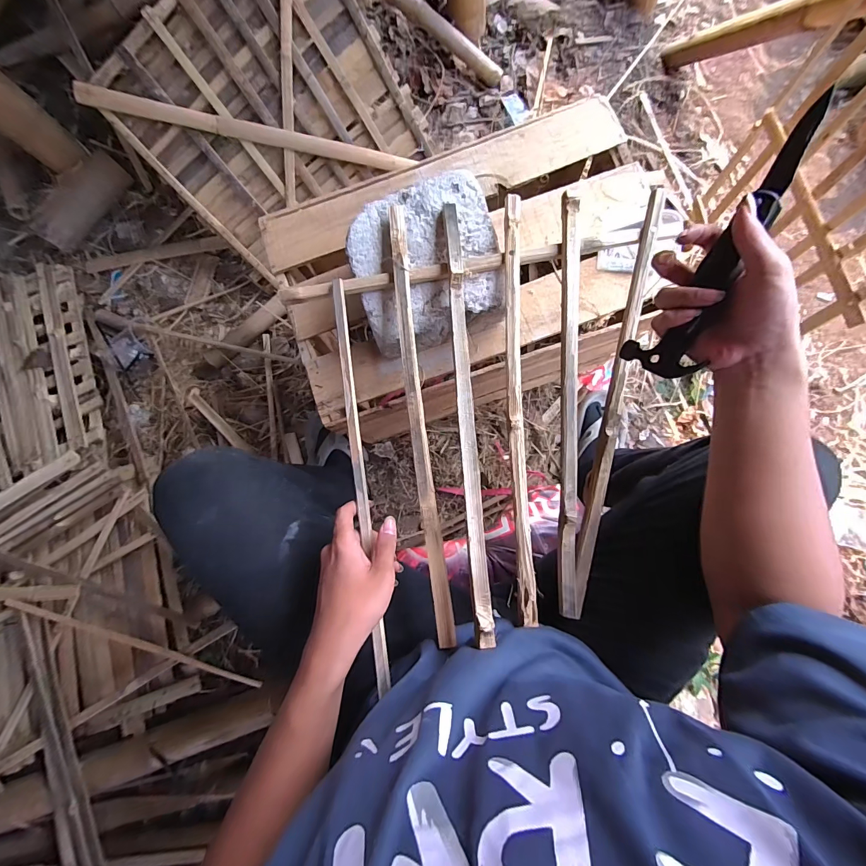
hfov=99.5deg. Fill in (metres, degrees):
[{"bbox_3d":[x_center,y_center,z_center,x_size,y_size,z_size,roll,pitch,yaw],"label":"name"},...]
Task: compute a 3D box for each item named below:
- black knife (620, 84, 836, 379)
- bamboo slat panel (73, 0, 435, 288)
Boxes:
[{"bbox_3d":[0.252,-0.149,0.324,0.057,0.036,0.206,25,117,7],"label":"black knife"},{"bbox_3d":[-0.338,-0.651,0.760,0.508,0.032,0.429,-33,123,12],"label":"bamboo slat panel"}]

